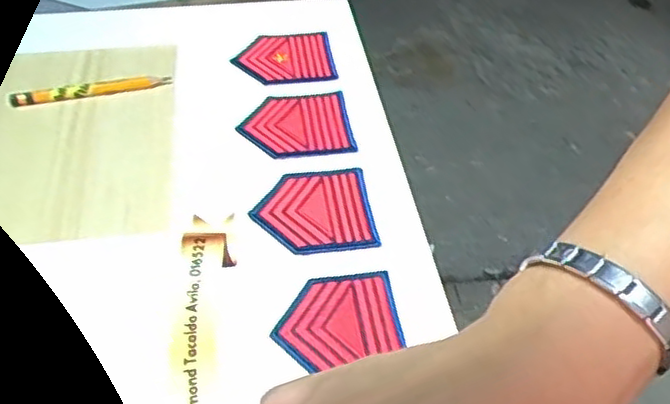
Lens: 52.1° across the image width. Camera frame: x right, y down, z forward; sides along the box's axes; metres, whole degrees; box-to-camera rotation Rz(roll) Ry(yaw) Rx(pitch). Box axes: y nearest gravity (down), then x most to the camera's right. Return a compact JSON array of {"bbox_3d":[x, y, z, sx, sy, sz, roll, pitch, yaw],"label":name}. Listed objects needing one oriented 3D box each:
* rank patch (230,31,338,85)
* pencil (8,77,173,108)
[{"bbox_3d":[-0.037,-0.105,0.502,0.071,0.007,0.059,-6,47,-8],"label":"rank patch"},{"bbox_3d":[-0.166,-0.075,0.469,0.104,0.013,0.007,-10,42,-12],"label":"pencil"}]

